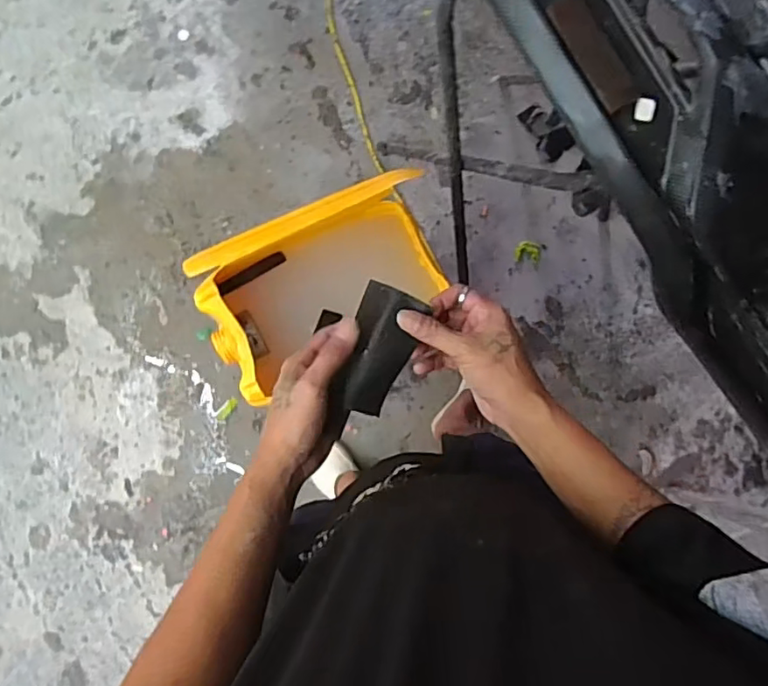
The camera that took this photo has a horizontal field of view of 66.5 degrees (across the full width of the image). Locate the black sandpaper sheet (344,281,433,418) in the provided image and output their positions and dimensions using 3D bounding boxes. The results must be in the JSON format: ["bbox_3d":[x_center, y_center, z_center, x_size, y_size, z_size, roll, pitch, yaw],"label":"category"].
[{"bbox_3d":[-0.001,0.008,0.524,0.054,0.025,0.114,14,92,-3],"label":"black sandpaper sheet"}]

